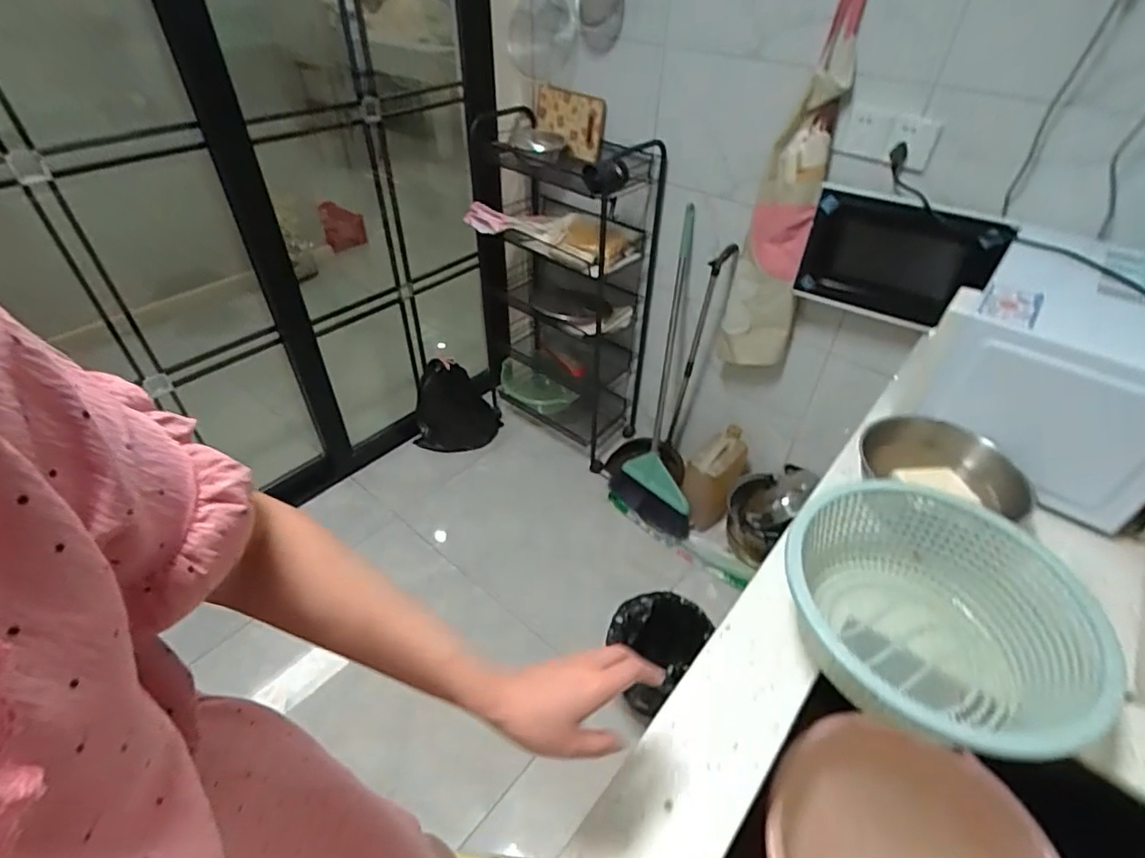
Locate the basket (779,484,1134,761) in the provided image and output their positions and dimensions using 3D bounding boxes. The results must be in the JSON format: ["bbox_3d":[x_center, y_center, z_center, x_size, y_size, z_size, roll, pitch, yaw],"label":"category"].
[{"bbox_3d":[0.392,0.220,0.640,0.290,0.136,0.304,1,42,-1],"label":"basket"}]

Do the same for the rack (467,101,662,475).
[{"bbox_3d":[-0.042,-0.407,1.810,0.580,0.963,0.357,23,46,22],"label":"rack"}]

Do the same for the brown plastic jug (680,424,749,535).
[{"bbox_3d":[0.445,0.155,1.723,0.132,0.281,0.232,28,48,27],"label":"brown plastic jug"}]

